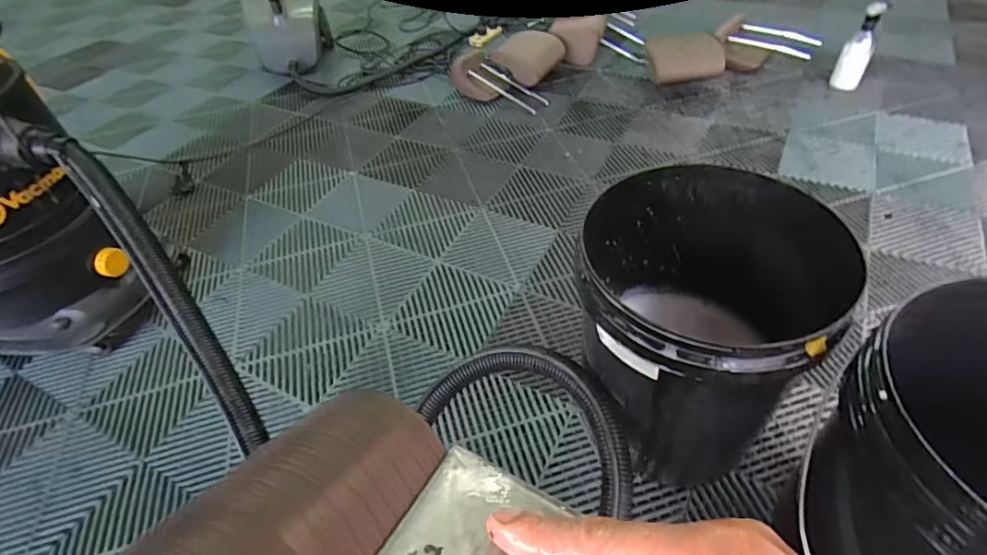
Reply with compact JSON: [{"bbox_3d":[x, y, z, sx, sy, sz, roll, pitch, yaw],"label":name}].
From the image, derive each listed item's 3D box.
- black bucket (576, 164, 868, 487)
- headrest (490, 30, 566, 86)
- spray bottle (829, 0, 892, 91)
[{"bbox_3d":[0.261,0.083,0.715,0.293,0.354,0.294,-2,45,2],"label":"black bucket"},{"bbox_3d":[0.109,-0.707,1.651,0.169,0.116,0.167,26,52,26],"label":"headrest"},{"bbox_3d":[1.009,-0.634,1.422,0.077,0.208,0.075,25,54,26],"label":"spray bottle"}]

